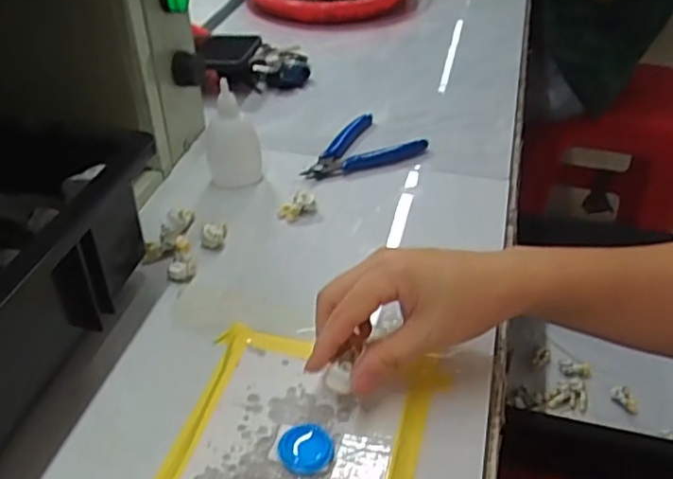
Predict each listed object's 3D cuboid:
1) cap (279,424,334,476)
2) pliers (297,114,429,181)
[{"bbox_3d":[-0.017,0.115,0.355,0.030,0.007,0.029,12,40,13],"label":"cap"},{"bbox_3d":[0.032,-0.082,0.593,0.077,0.010,0.119,22,43,23],"label":"pliers"}]

